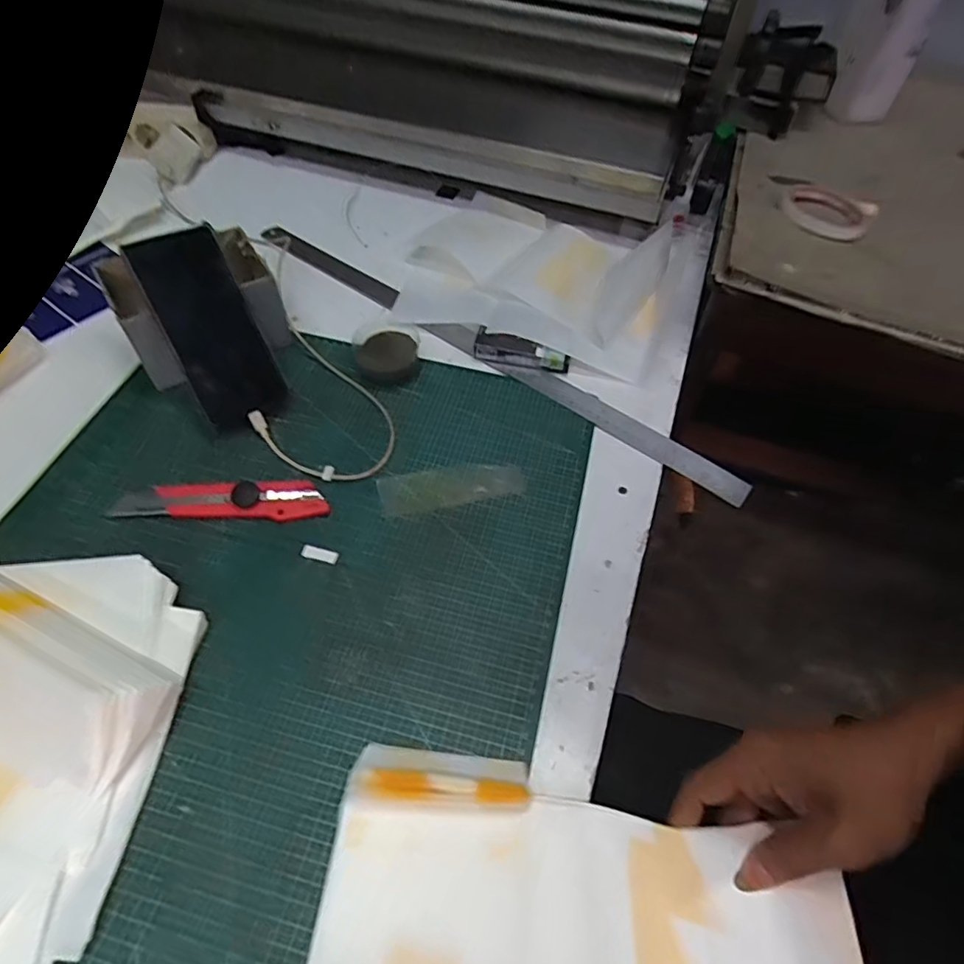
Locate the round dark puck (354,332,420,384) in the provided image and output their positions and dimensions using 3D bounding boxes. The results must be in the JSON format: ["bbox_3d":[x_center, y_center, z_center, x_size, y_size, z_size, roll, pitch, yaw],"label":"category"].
[{"bbox_3d":[-0.090,-0.119,0.543,0.057,0.019,0.049,-4,55,-6],"label":"round dark puck"}]

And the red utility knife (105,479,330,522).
[{"bbox_3d":[-0.211,0.014,0.460,0.167,0.014,0.034,-2,55,-4],"label":"red utility knife"}]

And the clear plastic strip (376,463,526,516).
[{"bbox_3d":[-0.026,0.003,0.488,0.122,0.004,0.041,-10,52,-9],"label":"clear plastic strip"}]

